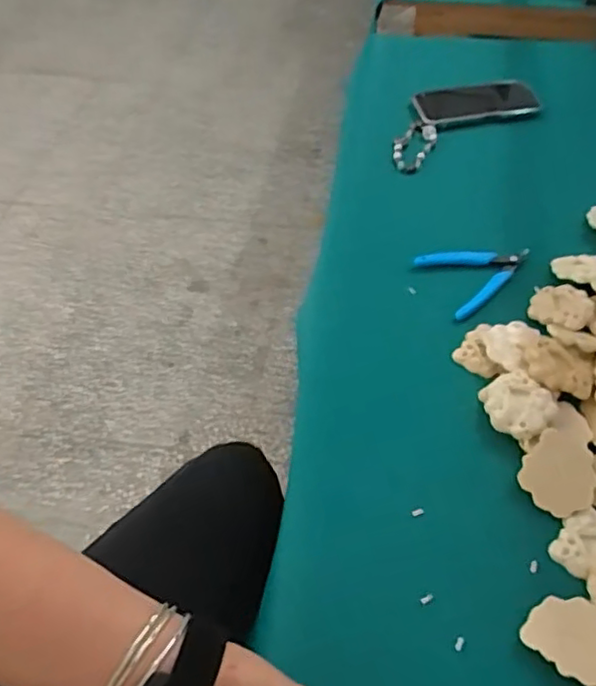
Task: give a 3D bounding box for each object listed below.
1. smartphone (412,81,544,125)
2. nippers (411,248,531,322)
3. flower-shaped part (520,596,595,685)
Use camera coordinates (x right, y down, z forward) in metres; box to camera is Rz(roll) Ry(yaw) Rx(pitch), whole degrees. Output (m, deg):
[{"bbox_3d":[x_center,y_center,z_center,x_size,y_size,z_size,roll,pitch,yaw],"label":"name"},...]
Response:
[{"bbox_3d":[0.250,-0.339,0.895,0.163,0.013,0.078,-6,51,-3],"label":"smartphone"},{"bbox_3d":[0.196,-0.078,0.680,0.116,0.007,0.090,-21,53,-14],"label":"nippers"},{"bbox_3d":[0.195,0.202,0.441,0.056,0.012,0.060,-1,51,1],"label":"flower-shaped part"}]

